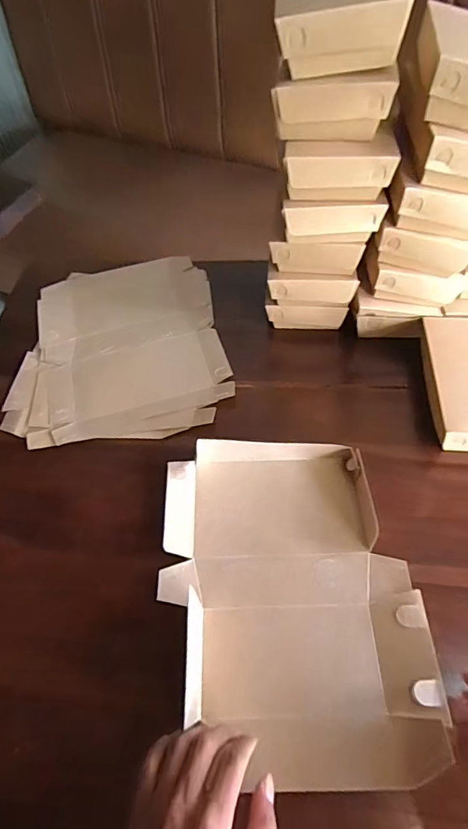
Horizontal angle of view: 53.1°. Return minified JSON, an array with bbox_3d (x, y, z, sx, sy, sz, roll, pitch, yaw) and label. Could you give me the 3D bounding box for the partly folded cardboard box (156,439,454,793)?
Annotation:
[{"bbox_3d":[0.051,0.167,0.457,0.238,0.028,0.303,-4,55,2],"label":"partly folded cardboard box"}]

